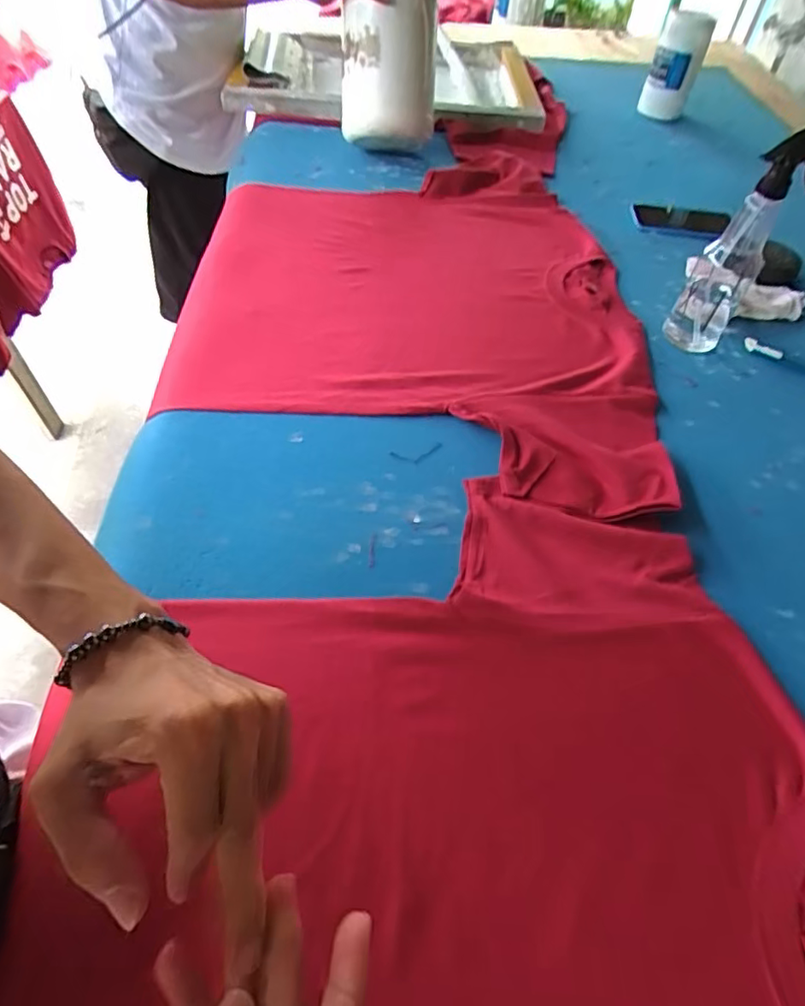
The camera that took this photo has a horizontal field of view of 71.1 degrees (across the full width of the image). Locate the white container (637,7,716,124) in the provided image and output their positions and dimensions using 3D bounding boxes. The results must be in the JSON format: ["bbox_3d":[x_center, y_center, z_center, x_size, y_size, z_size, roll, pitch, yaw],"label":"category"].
[{"bbox_3d":[0.560,-0.899,1.169,0.100,0.179,0.097,21,54,11],"label":"white container"}]

